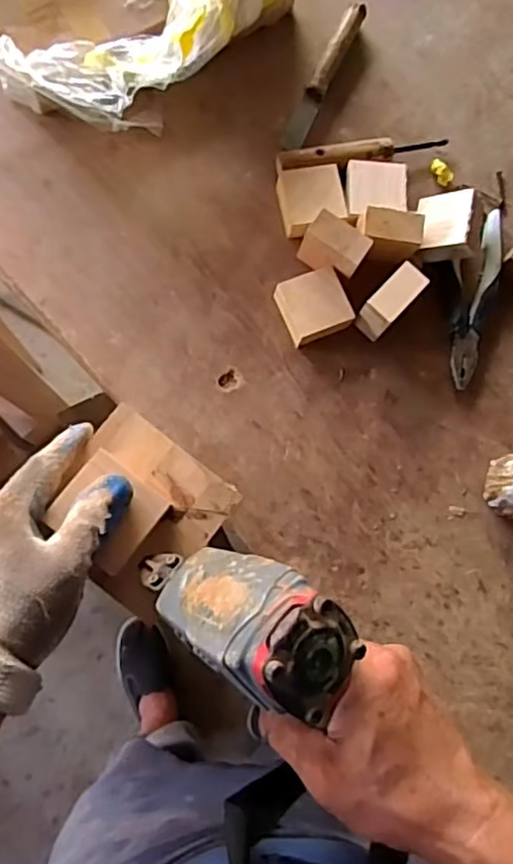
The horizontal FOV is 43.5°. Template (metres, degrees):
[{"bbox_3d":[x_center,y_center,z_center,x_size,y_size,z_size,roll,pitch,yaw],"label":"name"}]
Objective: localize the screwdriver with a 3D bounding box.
[{"bbox_3d":[0.114,-0.294,0.682,0.188,0.023,0.028,-8,83,-6],"label":"screwdriver"}]

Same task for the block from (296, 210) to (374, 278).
[{"bbox_3d":[0.077,-0.181,0.622,0.059,0.035,0.034,31,80,0],"label":"block"}]

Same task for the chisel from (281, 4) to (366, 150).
[{"bbox_3d":[0.072,-0.383,0.695,0.022,0.024,0.178,25,80,-1],"label":"chisel"}]

